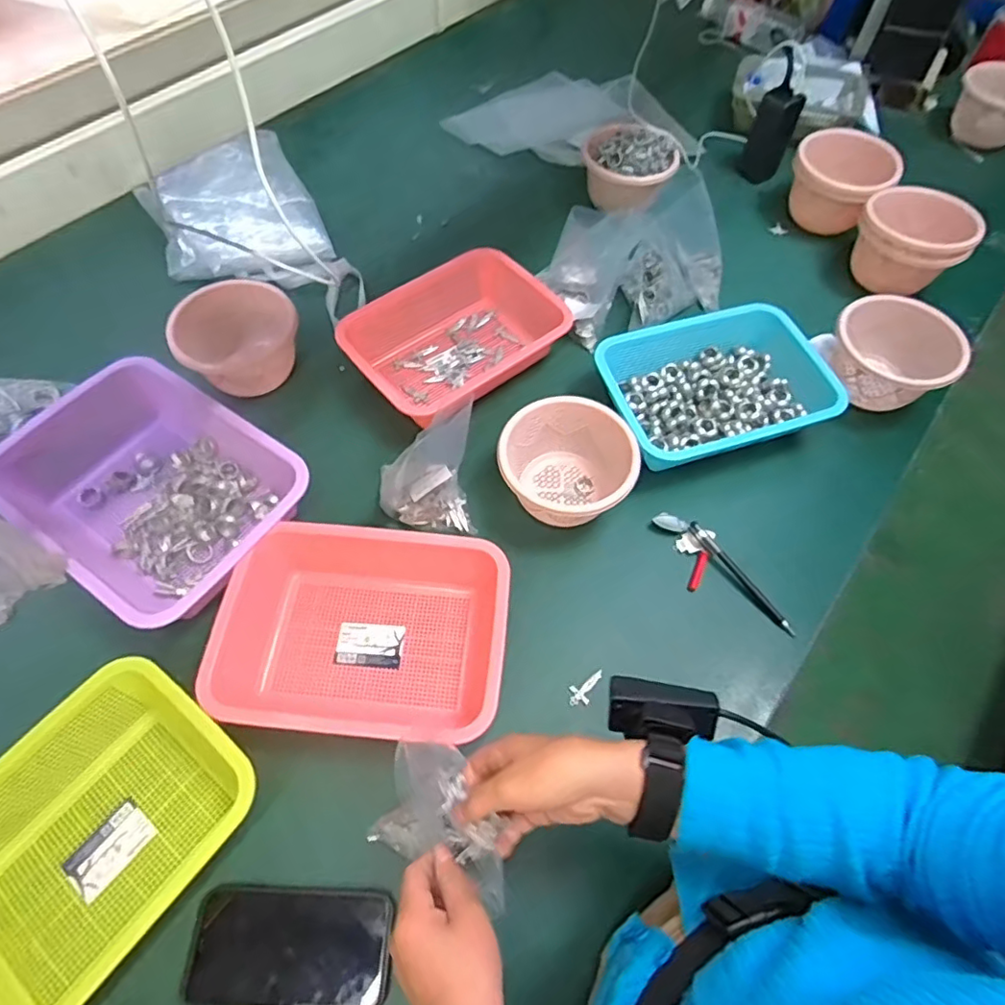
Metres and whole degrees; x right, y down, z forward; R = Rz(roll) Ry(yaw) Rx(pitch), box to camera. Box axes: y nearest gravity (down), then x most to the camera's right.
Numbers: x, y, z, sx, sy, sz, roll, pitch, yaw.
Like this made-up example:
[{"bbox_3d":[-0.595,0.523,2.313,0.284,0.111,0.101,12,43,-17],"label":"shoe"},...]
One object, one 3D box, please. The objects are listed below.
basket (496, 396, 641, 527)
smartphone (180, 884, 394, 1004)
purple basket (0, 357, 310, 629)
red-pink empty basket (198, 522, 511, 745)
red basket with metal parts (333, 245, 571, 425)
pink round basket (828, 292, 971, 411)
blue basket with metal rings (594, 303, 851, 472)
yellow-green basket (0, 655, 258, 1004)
[{"bbox_3d":[0.070,-0.034,0.658,0.145,0.092,0.133,1,62,-2],"label":"basket"},{"bbox_3d":[-0.175,0.367,0.480,0.161,0.014,0.080,3,62,-1],"label":"smartphone"},{"bbox_3d":[-0.388,-0.020,0.640,0.293,0.073,0.216,33,65,14],"label":"purple basket"},{"bbox_3d":[-0.136,0.133,0.567,0.271,0.074,0.179,7,62,1],"label":"red-pink empty basket"},{"bbox_3d":[-0.070,-0.221,0.763,0.264,0.067,0.188,-33,68,-18],"label":"red basket with metal parts"},{"bbox_3d":[0.490,-0.184,0.745,0.139,0.093,0.122,25,64,11],"label":"pink round basket"},{"bbox_3d":[0.252,-0.145,0.724,0.260,0.074,0.208,-15,63,-10],"label":"blue basket with metal rings"},{"bbox_3d":[-0.348,0.284,0.477,0.189,0.067,0.264,35,66,15],"label":"yellow-green basket"}]

